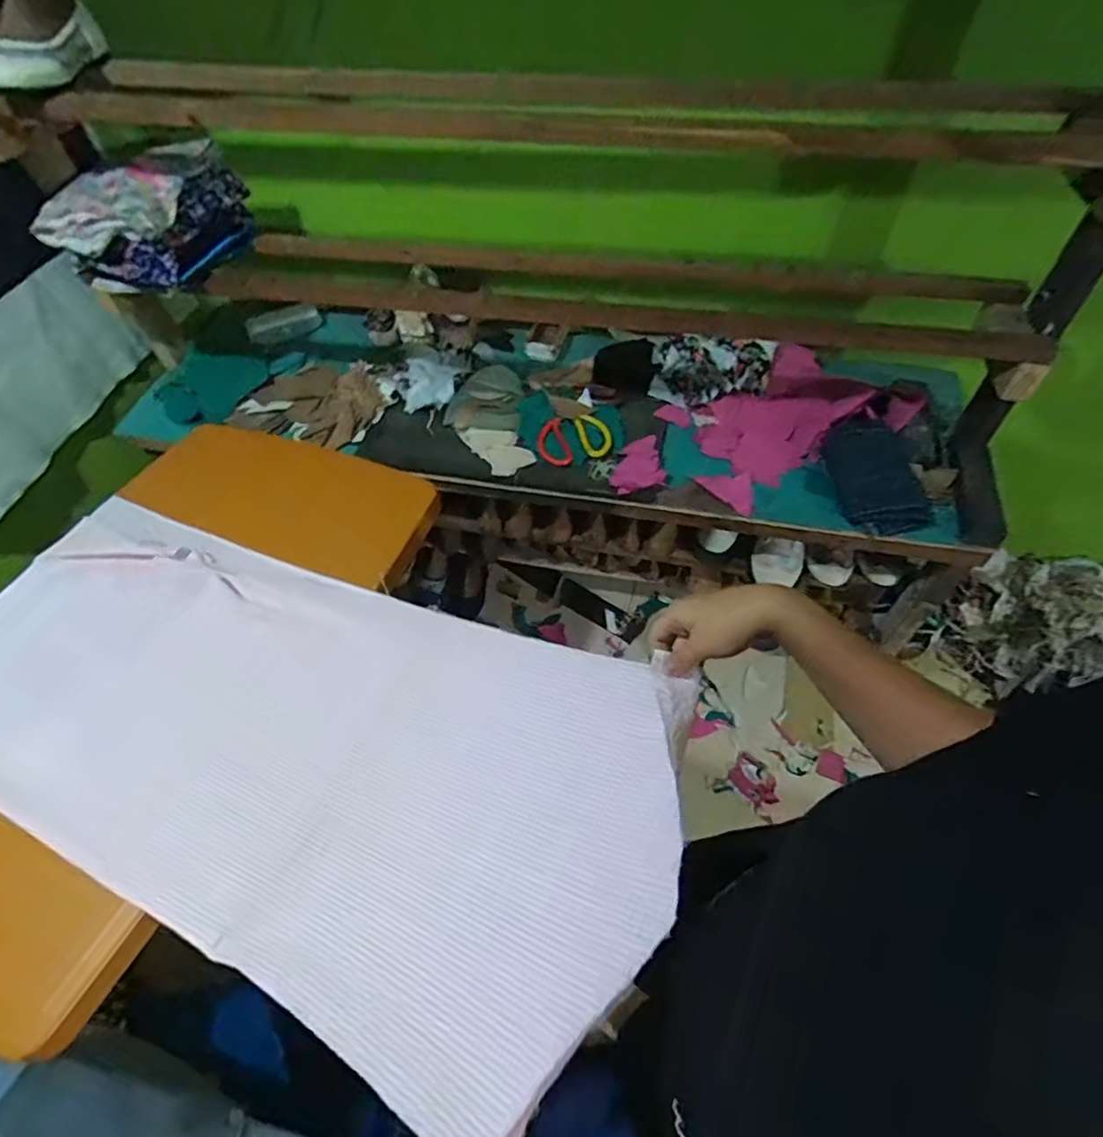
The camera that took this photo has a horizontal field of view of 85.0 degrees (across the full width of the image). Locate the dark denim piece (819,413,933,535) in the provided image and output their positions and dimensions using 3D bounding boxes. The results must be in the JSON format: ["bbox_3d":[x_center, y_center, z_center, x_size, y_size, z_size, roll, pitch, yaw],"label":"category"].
[{"bbox_3d":[0.524,-0.153,0.970,0.137,0.034,0.212,-3,54,2],"label":"dark denim piece"}]

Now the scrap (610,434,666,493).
[{"bbox_3d":[0.145,-0.180,1.021,0.092,0.015,0.136,-2,54,3],"label":"scrap"}]

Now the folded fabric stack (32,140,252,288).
[{"bbox_3d":[-0.657,-0.570,0.984,0.225,0.139,0.253,10,55,11],"label":"folded fabric stack"}]

